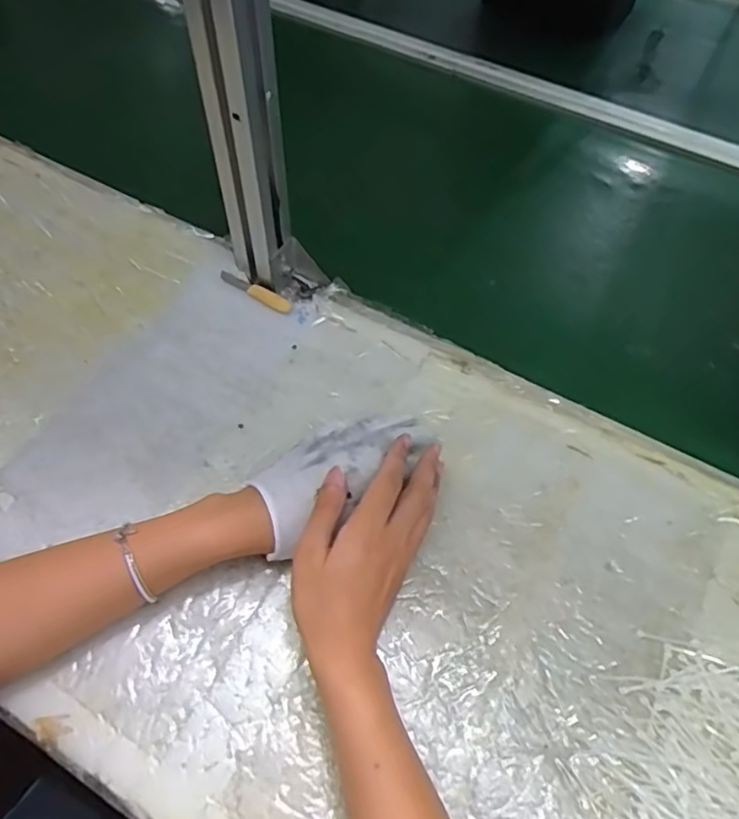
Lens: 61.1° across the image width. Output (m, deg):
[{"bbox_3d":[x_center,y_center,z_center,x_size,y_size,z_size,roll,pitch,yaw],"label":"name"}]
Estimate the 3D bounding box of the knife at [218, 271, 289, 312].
[{"bbox_3d":[-0.108,-0.113,0.595,0.078,0.008,0.017,30,62,16],"label":"knife"}]

